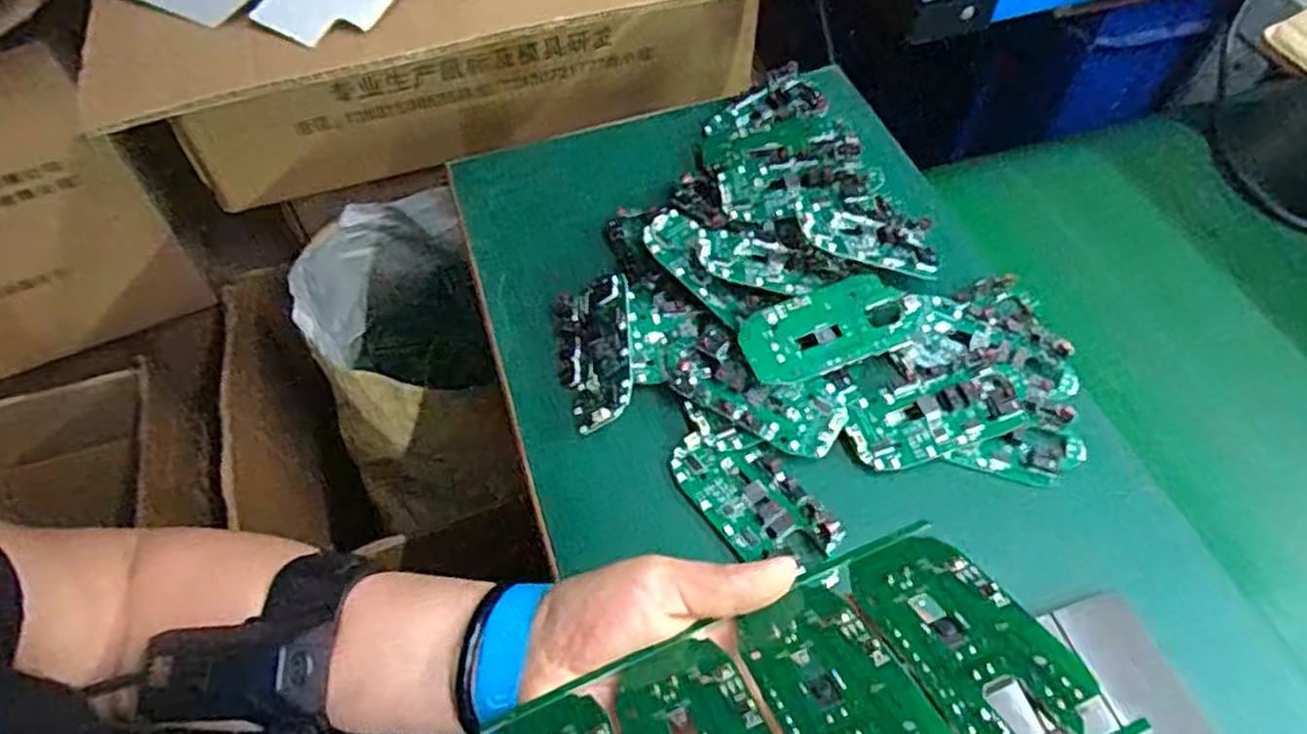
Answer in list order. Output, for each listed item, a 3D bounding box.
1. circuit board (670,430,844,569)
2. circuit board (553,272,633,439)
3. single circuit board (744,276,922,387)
[{"bbox_3d":[0.048,0.064,0.384,0.044,0.012,0.086,-32,62,-20],"label":"circuit board"},{"bbox_3d":[-0.033,-0.008,0.429,0.046,0.009,0.090,-25,55,28],"label":"circuit board"},{"bbox_3d":[0.096,-0.022,0.423,0.098,0.006,0.046,-20,73,-11],"label":"single circuit board"}]

